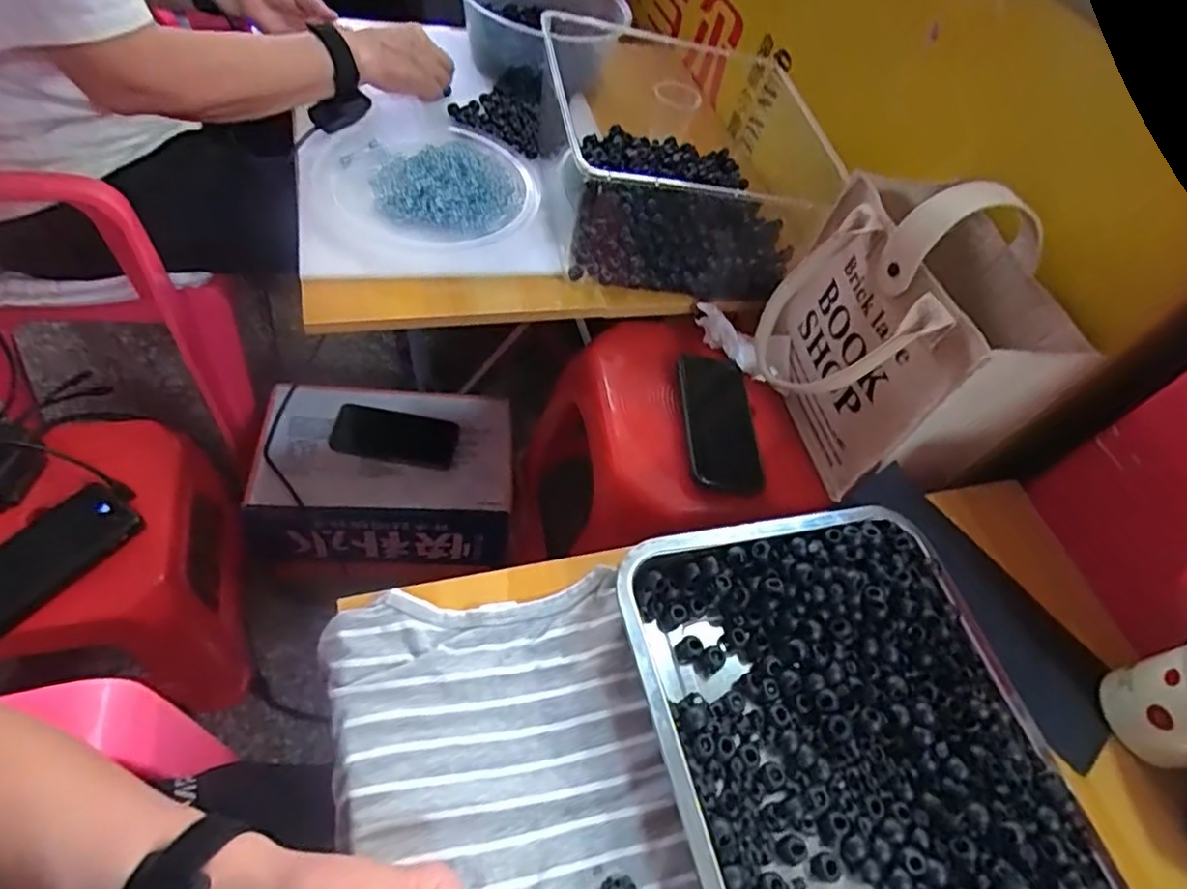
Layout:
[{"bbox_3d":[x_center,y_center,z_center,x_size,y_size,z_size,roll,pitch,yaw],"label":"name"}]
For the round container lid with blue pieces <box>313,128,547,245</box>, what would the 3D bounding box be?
[{"bbox_3d":[-0.184,-0.293,0.724,0.230,0.041,0.218,7,54,-9],"label":"round container lid with blue pieces"}]

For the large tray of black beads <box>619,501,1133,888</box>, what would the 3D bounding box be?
[{"bbox_3d":[0.170,0.199,0.384,0.248,0.042,0.342,-6,57,-18],"label":"large tray of black beads"}]

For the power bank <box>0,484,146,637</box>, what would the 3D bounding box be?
[{"bbox_3d":[-0.541,0.109,0.640,0.080,0.023,0.156,31,57,17],"label":"power bank"}]

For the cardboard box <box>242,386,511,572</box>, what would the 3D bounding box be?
[{"bbox_3d":[-0.283,0.034,0.908,0.322,0.134,0.230,7,54,-9],"label":"cardboard box"}]

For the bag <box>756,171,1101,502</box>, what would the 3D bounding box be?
[{"bbox_3d":[0.276,-0.105,0.608,0.187,0.245,0.224,-3,56,-16],"label":"bag"}]

